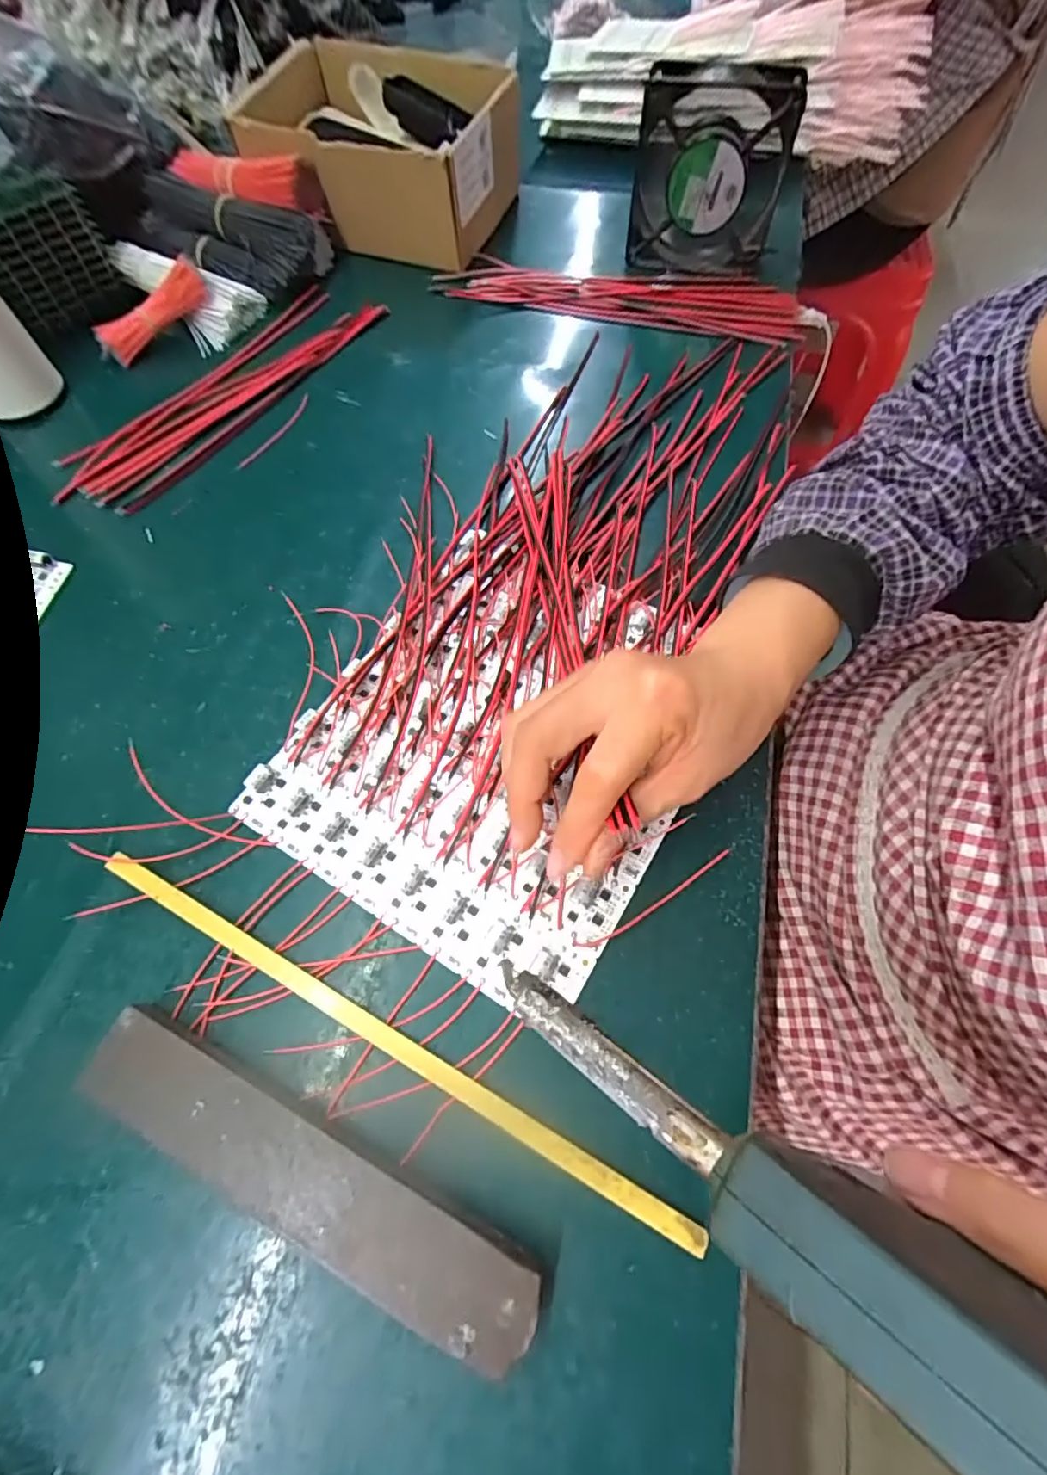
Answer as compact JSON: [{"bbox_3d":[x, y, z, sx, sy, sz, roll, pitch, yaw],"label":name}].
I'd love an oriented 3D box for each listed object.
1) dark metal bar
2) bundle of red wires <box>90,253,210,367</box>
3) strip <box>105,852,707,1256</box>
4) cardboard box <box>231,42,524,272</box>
[{"bbox_3d":[-0.088,0.171,0.225,0.196,0.015,0.038,22,64,12],"label":"dark metal bar"},{"bbox_3d":[-0.303,-0.348,0.464,0.096,0.026,0.019,-37,67,2],"label":"bundle of red wires"},{"bbox_3d":[-0.069,0.128,0.251,0.306,0.008,0.010,25,65,13],"label":"strip"},{"bbox_3d":[-0.139,-0.546,0.537,0.249,0.098,0.195,20,64,11],"label":"cardboard box"}]

